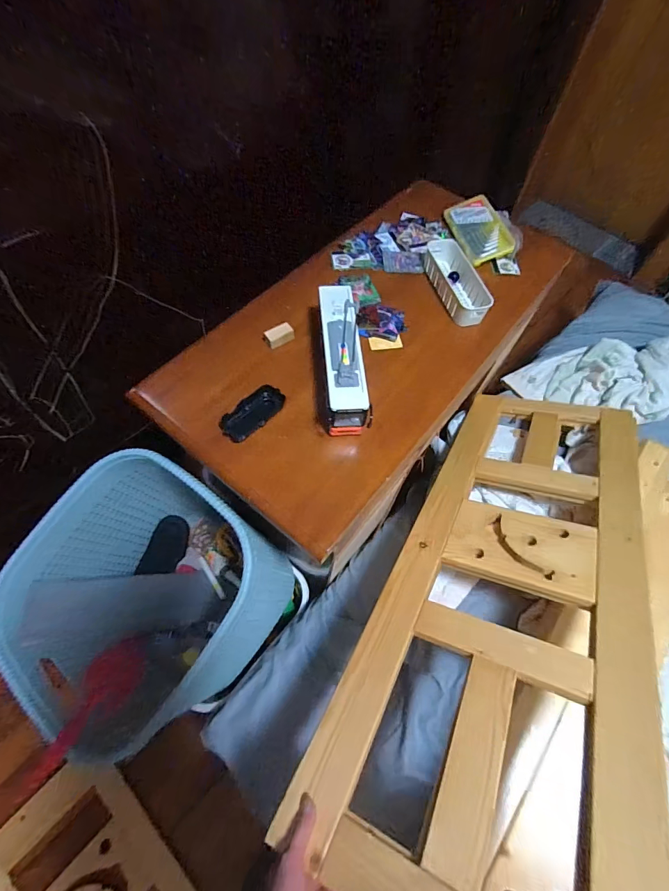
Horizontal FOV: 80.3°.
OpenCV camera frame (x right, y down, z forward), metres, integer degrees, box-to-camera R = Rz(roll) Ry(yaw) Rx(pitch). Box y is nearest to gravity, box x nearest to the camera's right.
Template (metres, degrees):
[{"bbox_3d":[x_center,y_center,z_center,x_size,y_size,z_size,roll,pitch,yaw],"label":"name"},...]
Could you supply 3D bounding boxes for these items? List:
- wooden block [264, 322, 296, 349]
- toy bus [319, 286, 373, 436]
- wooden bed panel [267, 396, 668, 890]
[{"bbox_3d":[-0.102,-0.205,0.733,0.052,0.020,0.032,-35,68,-20],"label":"wooden block"},{"bbox_3d":[0.011,-0.151,0.674,0.074,0.095,0.260,-3,61,-4],"label":"toy bus"},{"bbox_3d":[0.321,0.194,0.687,0.370,0.044,0.977,12,40,29],"label":"wooden bed panel"}]

